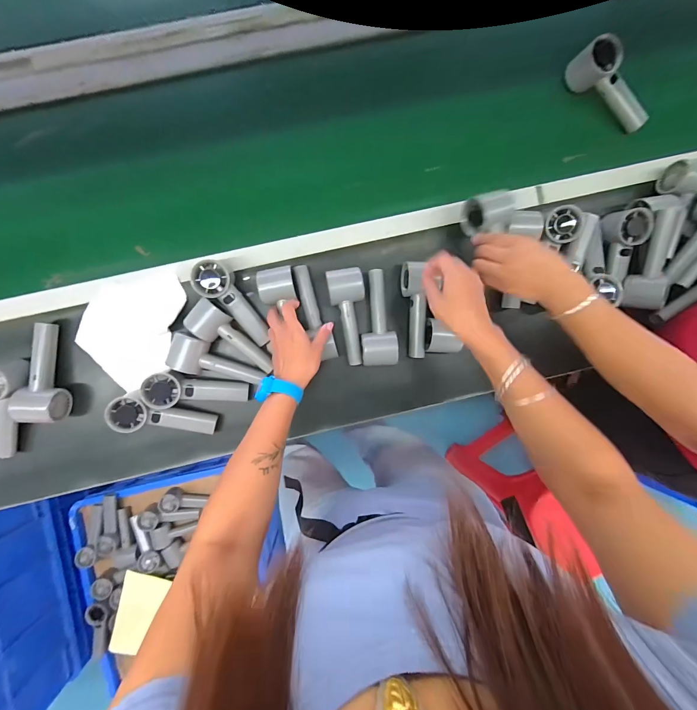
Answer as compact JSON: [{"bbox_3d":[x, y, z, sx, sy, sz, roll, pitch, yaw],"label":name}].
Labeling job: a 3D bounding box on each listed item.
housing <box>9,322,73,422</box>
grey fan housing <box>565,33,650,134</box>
[{"bbox_3d":[-0.487,0.030,0.558,0.060,0.060,0.159,8,90,-3],"label":"housing"},{"bbox_3d":[0.435,-0.440,0.562,0.055,0.048,0.154,-37,92,-2],"label":"grey fan housing"}]

